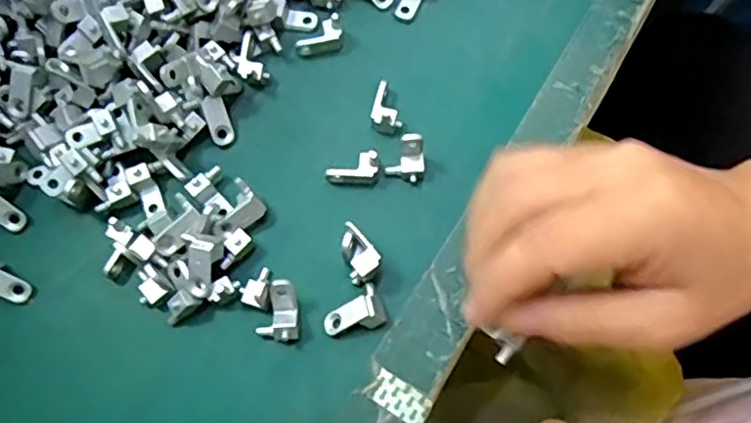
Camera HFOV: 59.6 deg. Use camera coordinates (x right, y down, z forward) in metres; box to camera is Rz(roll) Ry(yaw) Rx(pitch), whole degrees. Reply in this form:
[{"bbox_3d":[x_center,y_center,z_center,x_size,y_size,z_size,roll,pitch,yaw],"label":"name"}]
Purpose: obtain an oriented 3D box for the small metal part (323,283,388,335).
[{"bbox_3d":[-0.008,0.042,0.265,0.025,0.011,0.016,-29,74,-8],"label":"small metal part"}]

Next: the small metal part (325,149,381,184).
[{"bbox_3d":[-0.010,-0.018,0.285,0.023,0.010,0.011,-9,73,-2],"label":"small metal part"}]

